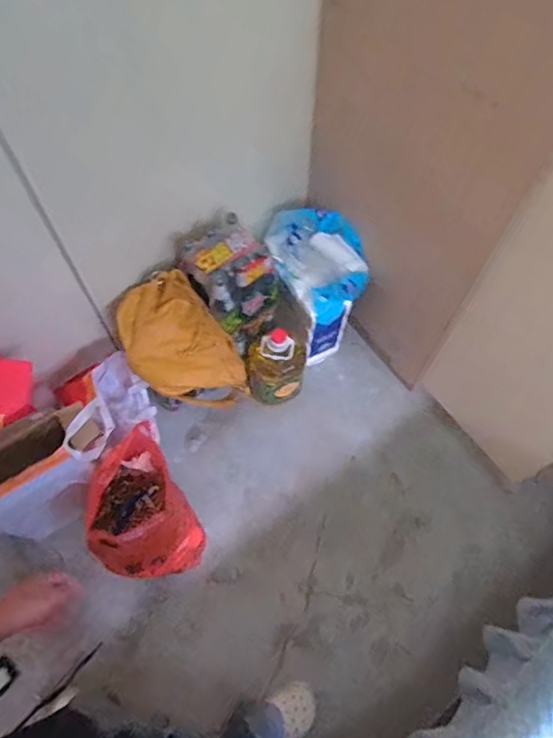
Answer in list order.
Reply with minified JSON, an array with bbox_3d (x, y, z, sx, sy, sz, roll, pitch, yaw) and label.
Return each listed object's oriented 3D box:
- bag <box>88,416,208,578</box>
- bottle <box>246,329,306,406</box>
[{"bbox_3d":[-0.342,0.366,1.273,0.229,0.332,0.315,-27,67,-15],"label":"bag"},{"bbox_3d":[0.003,-0.002,1.467,0.163,0.288,0.134,-1,63,-3],"label":"bottle"}]

